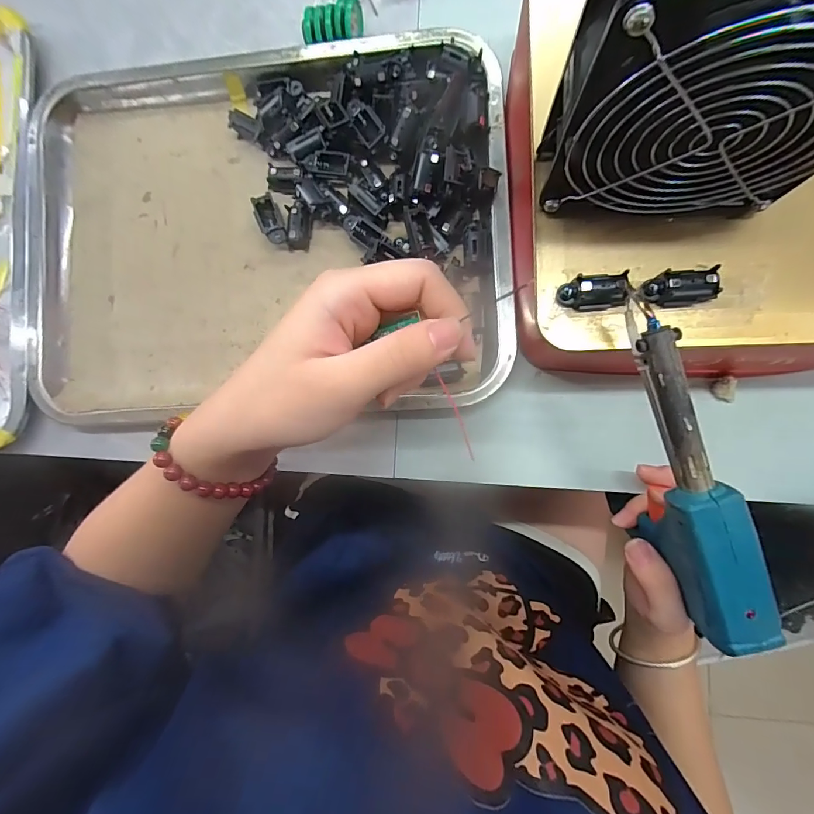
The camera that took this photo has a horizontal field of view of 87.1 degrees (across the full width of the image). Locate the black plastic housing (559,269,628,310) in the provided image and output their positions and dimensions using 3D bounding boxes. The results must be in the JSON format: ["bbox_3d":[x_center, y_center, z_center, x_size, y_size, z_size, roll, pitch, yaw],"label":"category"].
[{"bbox_3d":[0.100,-0.061,0.229,0.033,0.014,0.017,-9,85,6],"label":"black plastic housing"}]

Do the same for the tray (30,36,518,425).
[{"bbox_3d":[-0.105,-0.125,0.305,0.346,0.031,0.254,-3,86,6],"label":"tray"}]

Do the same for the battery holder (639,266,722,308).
[{"bbox_3d":[0.145,-0.062,0.226,0.035,0.014,0.016,-5,86,6],"label":"battery holder"}]

